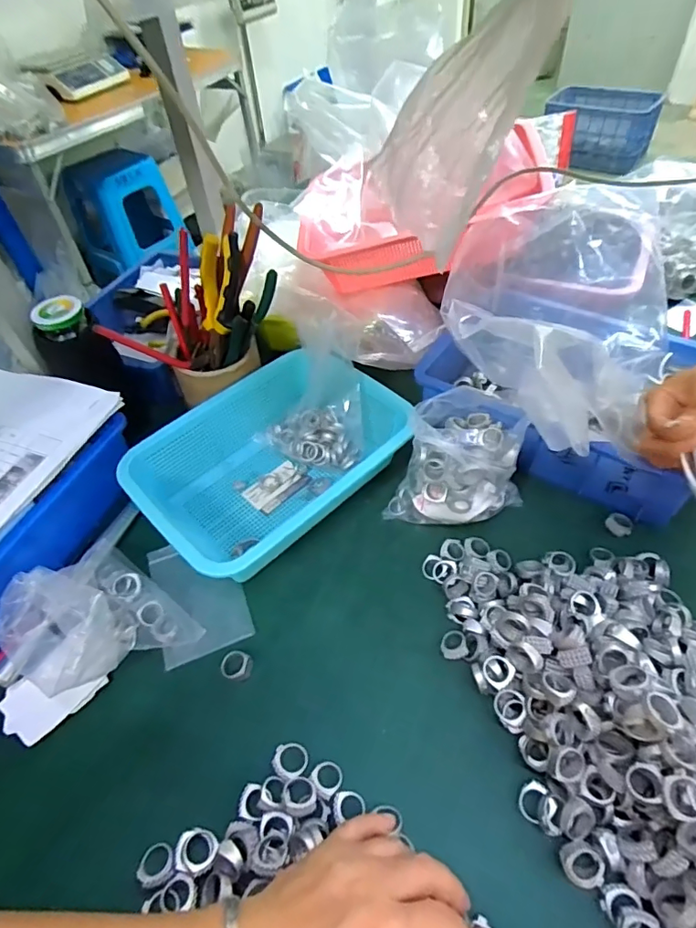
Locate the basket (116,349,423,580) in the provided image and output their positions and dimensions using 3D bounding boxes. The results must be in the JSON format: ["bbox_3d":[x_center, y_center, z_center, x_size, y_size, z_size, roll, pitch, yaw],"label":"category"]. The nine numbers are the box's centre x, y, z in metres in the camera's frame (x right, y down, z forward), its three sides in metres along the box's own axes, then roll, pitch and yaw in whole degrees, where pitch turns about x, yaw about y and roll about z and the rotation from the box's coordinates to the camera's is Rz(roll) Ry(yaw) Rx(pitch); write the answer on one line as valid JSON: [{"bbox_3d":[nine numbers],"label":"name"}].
[{"bbox_3d":[-0.081,0.000,0.538,0.262,0.091,0.195,-37,55,-25],"label":"basket"}]

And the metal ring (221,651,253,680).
[{"bbox_3d":[-0.095,0.171,0.432,0.026,0.008,0.023,4,49,9],"label":"metal ring"}]

